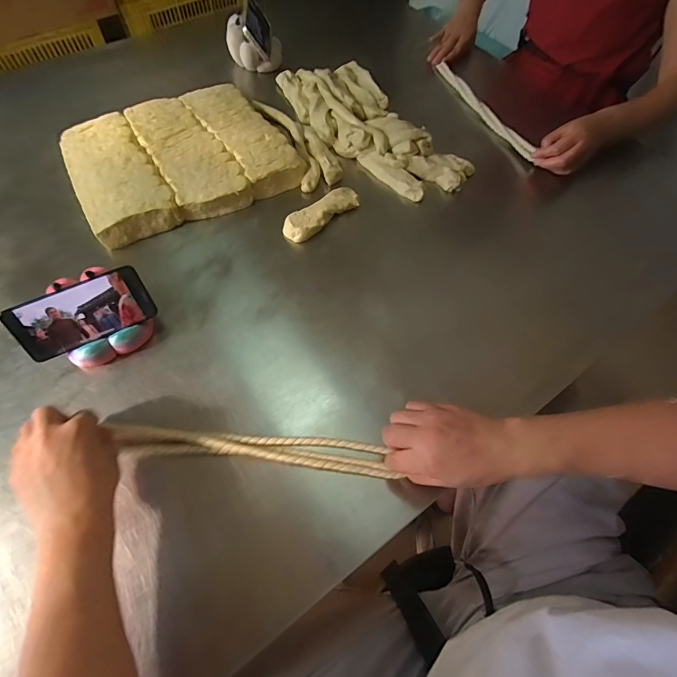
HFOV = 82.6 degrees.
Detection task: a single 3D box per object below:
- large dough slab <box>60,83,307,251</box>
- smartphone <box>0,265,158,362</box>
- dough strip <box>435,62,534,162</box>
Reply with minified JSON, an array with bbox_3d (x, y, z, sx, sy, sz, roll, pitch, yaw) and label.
[{"bbox_3d":[-0.282,-0.327,0.691,0.355,0.051,0.279,-28,65,-15],"label":"large dough slab"},{"bbox_3d":[-0.325,-0.031,0.493,0.158,0.074,0.007,-25,30,-12],"label":"smartphone"},{"bbox_3d":[0.288,-0.462,0.774,0.017,0.020,0.319,-21,64,-12],"label":"dough strip"}]

